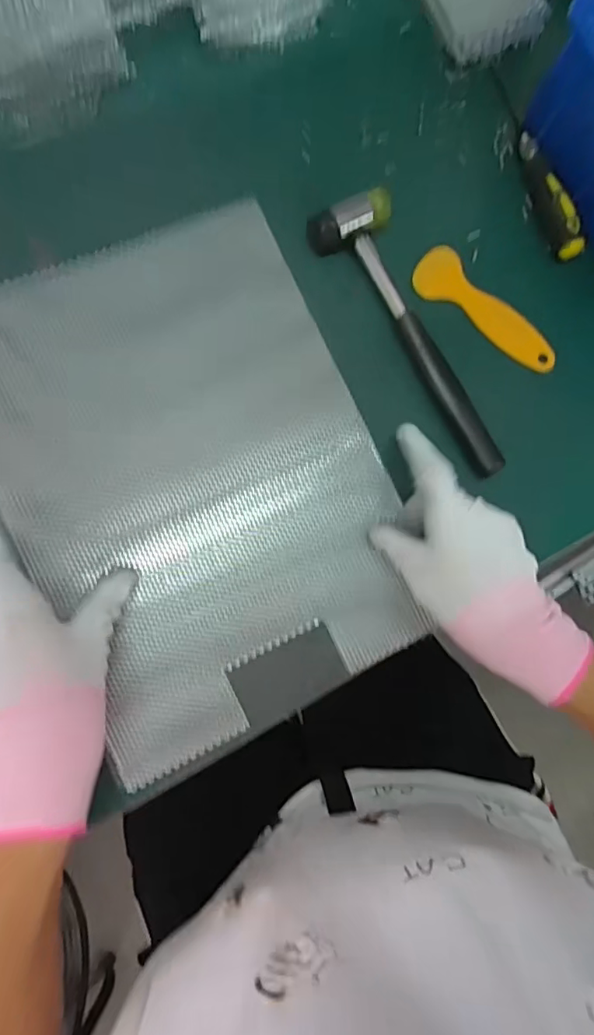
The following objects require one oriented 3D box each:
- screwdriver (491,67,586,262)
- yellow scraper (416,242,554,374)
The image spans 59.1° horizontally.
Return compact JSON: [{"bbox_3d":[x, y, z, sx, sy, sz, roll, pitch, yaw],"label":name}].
[{"bbox_3d":[0.183,-0.270,0.398,0.021,0.020,0.154,-22,88,-9],"label":"screwdriver"},{"bbox_3d":[0.146,-0.158,0.400,0.124,0.010,0.039,33,82,-3],"label":"yellow scraper"}]

